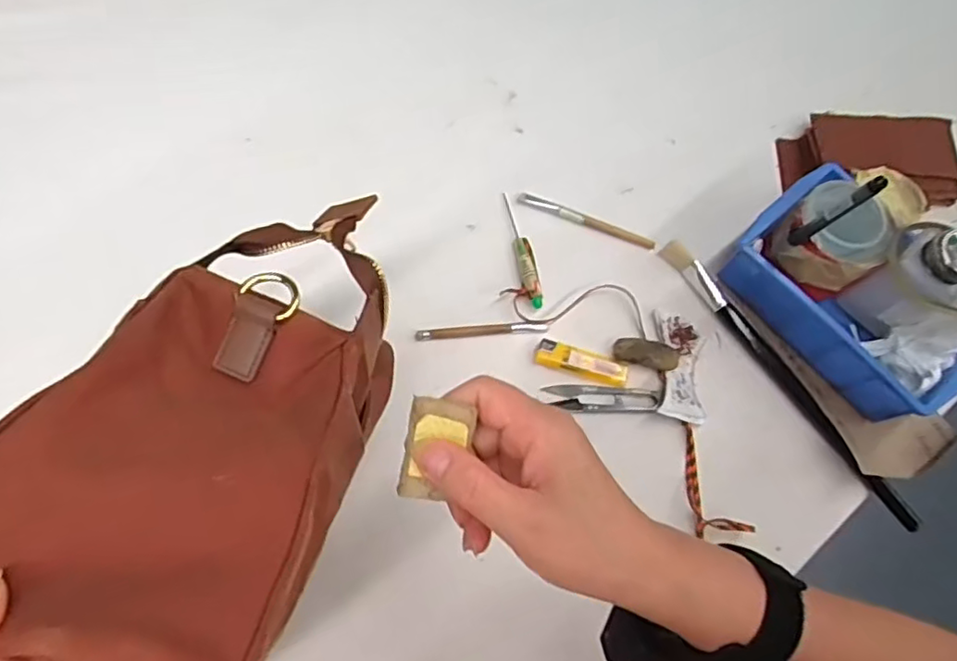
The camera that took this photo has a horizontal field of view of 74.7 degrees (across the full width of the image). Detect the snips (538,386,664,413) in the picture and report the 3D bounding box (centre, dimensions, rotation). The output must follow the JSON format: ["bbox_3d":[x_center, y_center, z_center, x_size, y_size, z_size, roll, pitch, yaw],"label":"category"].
[{"bbox_3d":[0.102,0.056,0.519,0.092,0.008,0.023,1,70,-5],"label":"snips"}]

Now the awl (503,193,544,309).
[{"bbox_3d":[0.040,-0.074,0.559,0.017,0.009,0.116,-10,71,-9],"label":"awl"}]

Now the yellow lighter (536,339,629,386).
[{"bbox_3d":[0.087,0.027,0.525,0.076,0.016,0.024,17,69,1],"label":"yellow lighter"}]

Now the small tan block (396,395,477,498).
[{"bbox_3d":[-0.020,0.055,0.292,0.028,0.005,0.046,10,91,4],"label":"small tan block"}]

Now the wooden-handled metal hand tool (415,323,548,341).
[{"bbox_3d":[0.003,-0.001,0.530,0.110,0.006,0.010,-3,70,-7],"label":"wooden-handled metal hand tool"}]

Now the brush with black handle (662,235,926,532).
[{"bbox_3d":[0.263,0.040,0.533,0.022,0.012,0.302,-33,76,-16],"label":"brush with black handle"}]

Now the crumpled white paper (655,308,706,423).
[{"bbox_3d":[0.171,0.030,0.530,0.039,0.012,0.094,6,73,1],"label":"crumpled white paper"}]

